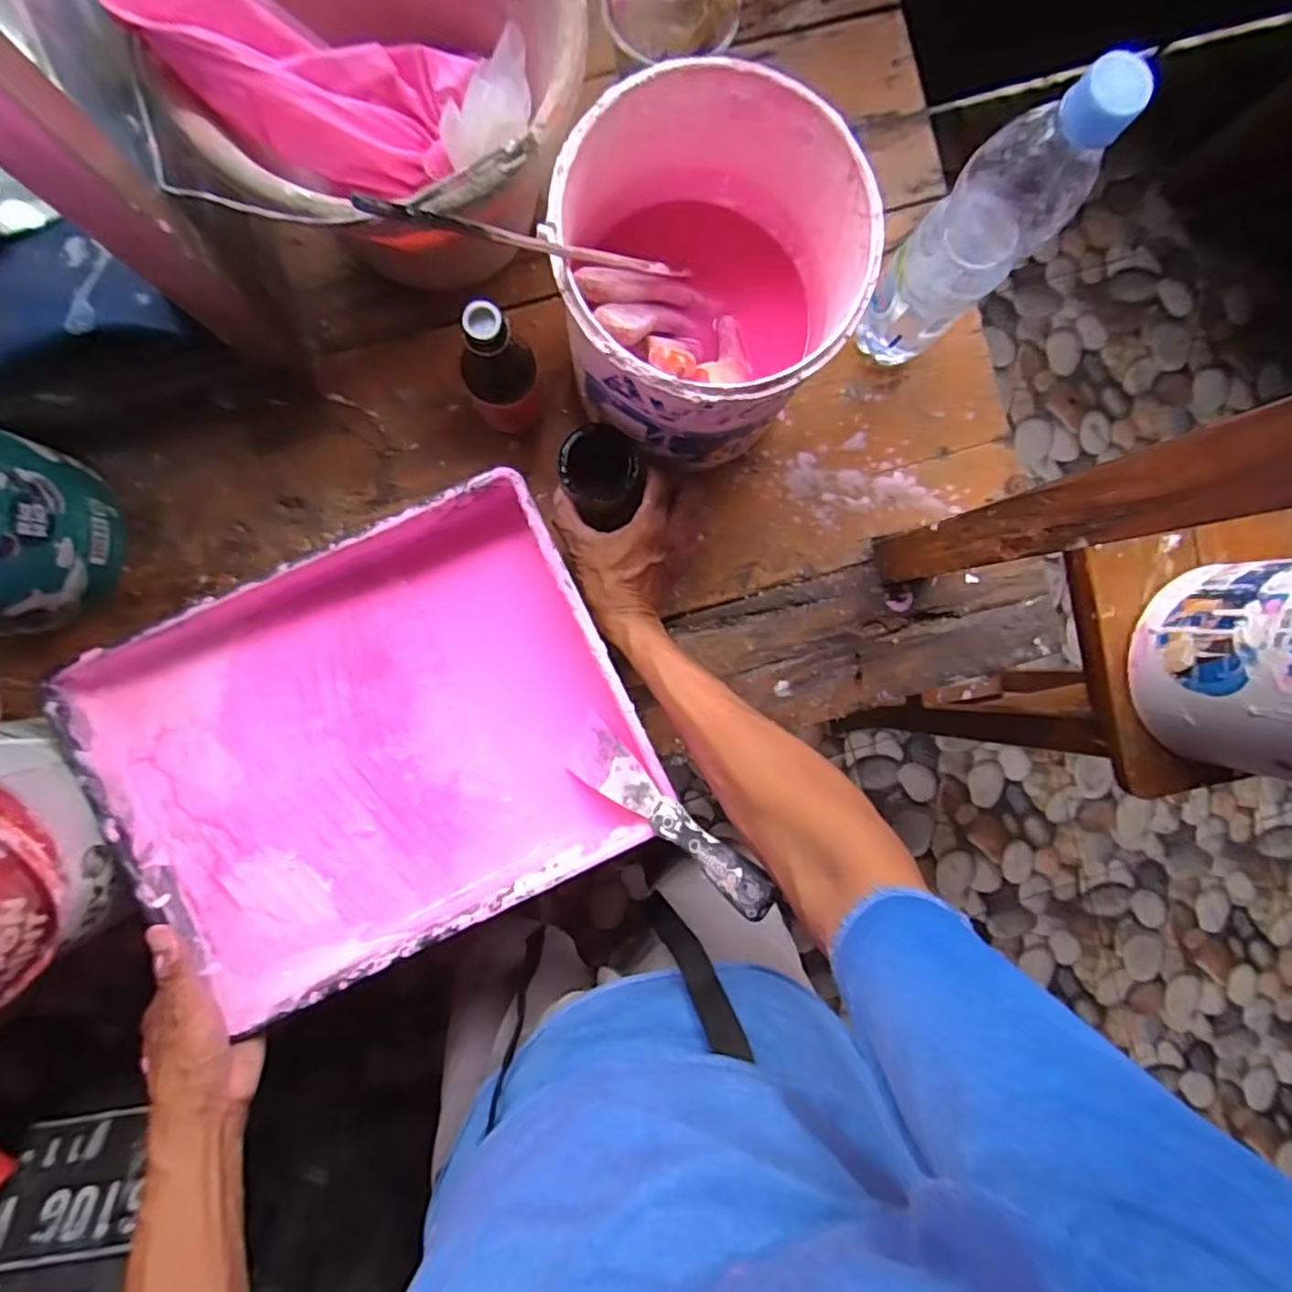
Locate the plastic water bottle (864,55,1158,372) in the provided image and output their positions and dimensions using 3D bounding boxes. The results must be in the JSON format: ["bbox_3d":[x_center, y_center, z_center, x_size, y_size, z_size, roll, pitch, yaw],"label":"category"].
[{"bbox_3d":[0.205,-0.256,0.414,0.065,0.228,0.054,37,89,-4],"label":"plastic water bottle"}]

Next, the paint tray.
[{"bbox_3d":[-0.191,0.073,0.466,0.350,0.064,0.278,-25,94,-3],"label":"paint tray"}]

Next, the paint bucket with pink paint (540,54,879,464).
[{"bbox_3d":[0.034,-0.227,0.434,0.176,0.185,0.175,0,92,-4],"label":"paint bucket with pink paint"}]

